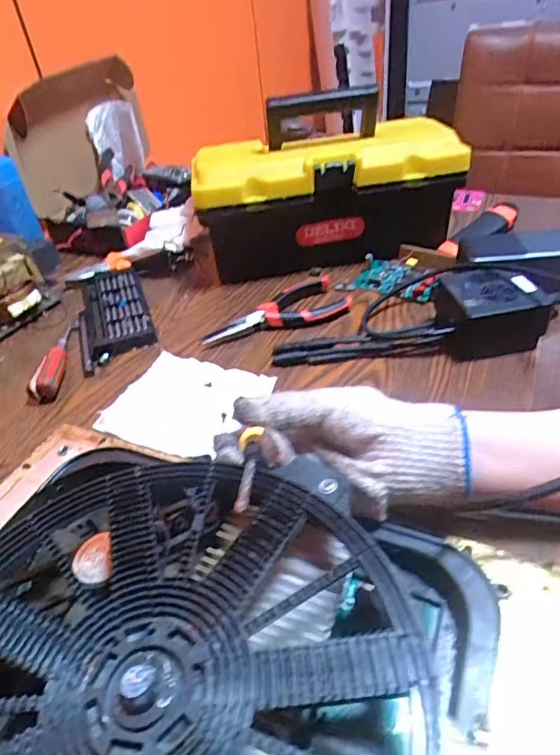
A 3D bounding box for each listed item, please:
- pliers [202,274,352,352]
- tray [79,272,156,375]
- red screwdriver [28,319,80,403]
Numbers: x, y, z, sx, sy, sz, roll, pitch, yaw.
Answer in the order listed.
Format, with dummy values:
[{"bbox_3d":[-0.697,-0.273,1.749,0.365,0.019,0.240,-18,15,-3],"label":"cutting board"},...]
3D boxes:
[{"bbox_3d":[-0.007,-0.068,0.528,0.154,0.022,0.059,-15,40,-10],"label":"pliers"},{"bbox_3d":[-0.183,-0.069,0.558,0.073,0.025,0.167,-17,41,-12],"label":"tray"},{"bbox_3d":[-0.219,-0.023,0.508,0.023,0.026,0.132,-9,39,-2],"label":"red screwdriver"}]

